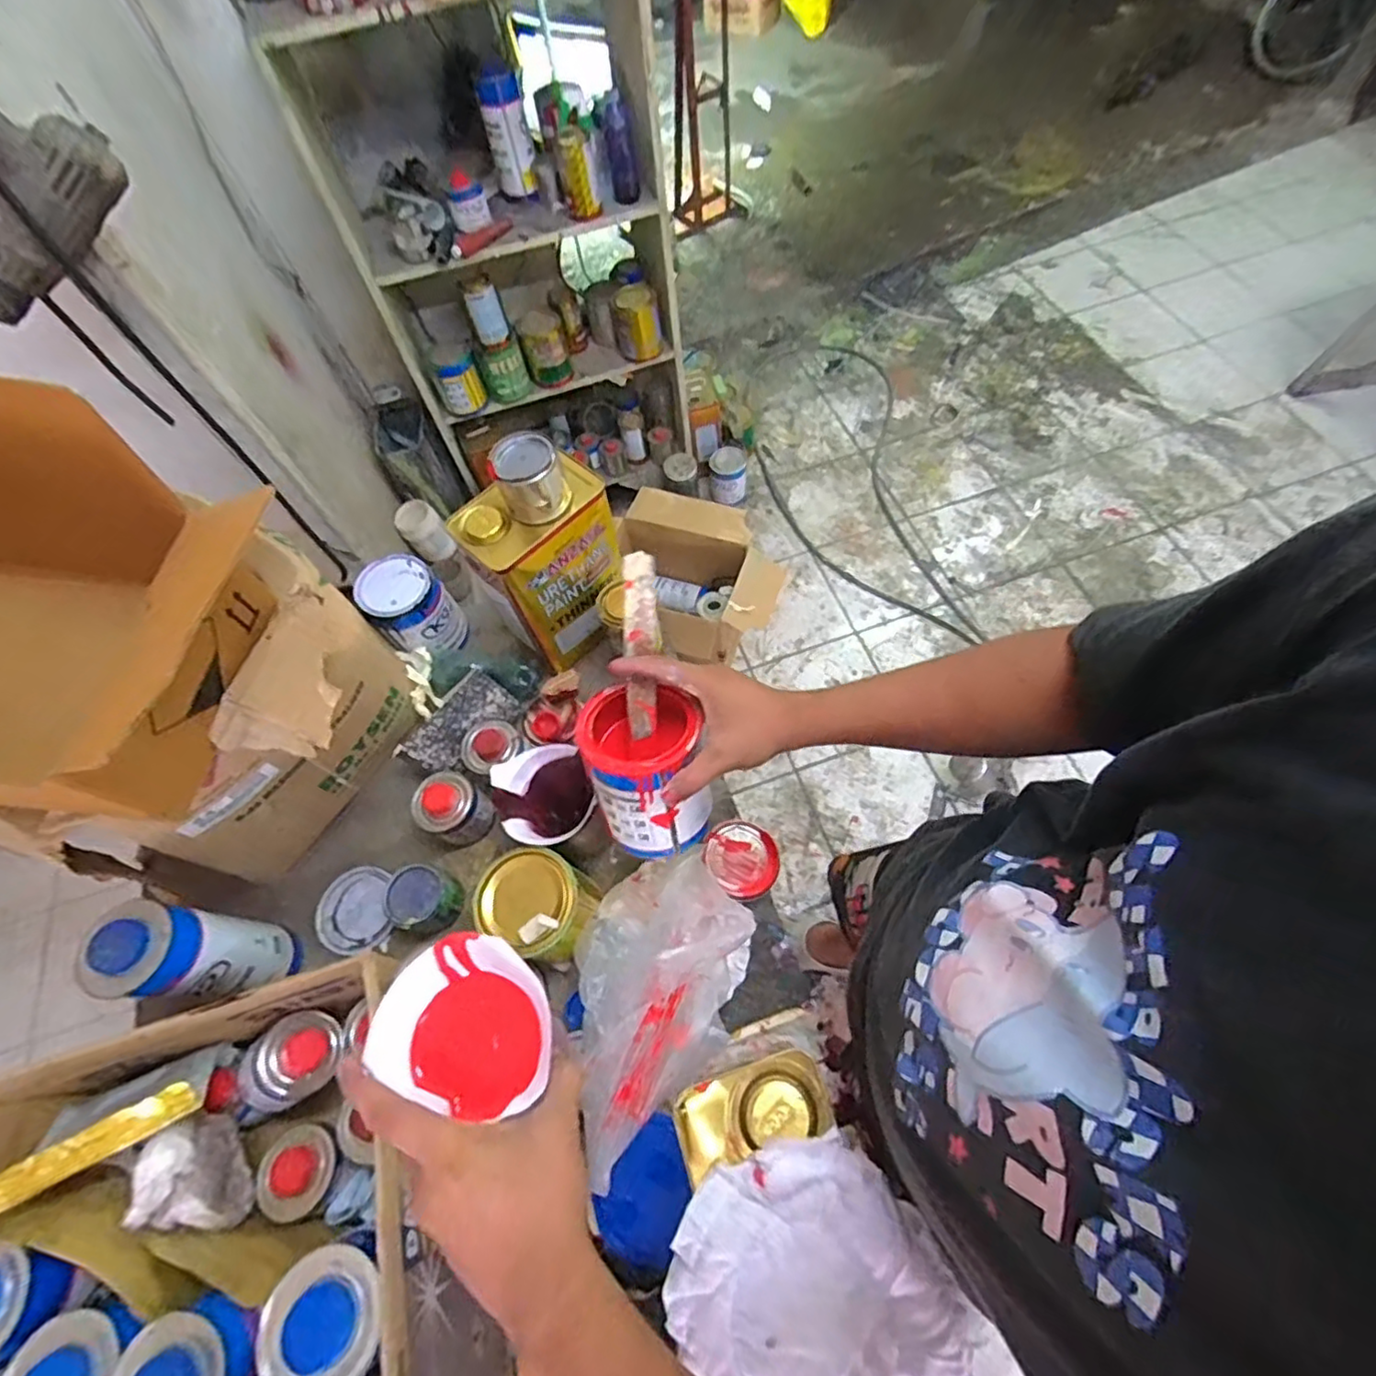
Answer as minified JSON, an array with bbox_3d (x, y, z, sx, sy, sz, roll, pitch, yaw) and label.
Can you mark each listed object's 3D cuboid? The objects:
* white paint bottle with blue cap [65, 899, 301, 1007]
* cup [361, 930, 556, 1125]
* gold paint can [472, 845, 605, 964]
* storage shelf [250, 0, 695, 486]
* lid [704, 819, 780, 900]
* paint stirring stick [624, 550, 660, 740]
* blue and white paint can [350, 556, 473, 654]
[{"bbox_3d":[-0.493,0.273,0.646,0.073,0.200,0.090,5,63,9],"label":"white paint bottle with blue cap"},{"bbox_3d":[-0.138,0.221,0.416,0.116,0.104,0.090,23,62,13],"label":"cup"},{"bbox_3d":[-0.154,0.229,0.671,0.107,0.116,0.101,-3,62,5],"label":"gold paint can"},{"bbox_3d":[-0.373,-0.952,1.487,0.632,0.961,0.376,-19,62,-4],"label":"storage shelf"},{"bbox_3d":[0.064,0.201,0.749,0.087,0.024,0.087,0,60,0],"label":"lid"},{"bbox_3d":[-0.040,-0.034,0.539,0.027,0.007,0.156,-1,103,-1],"label":"paint stirring stick"},{"bbox_3d":[-0.373,-0.104,0.863,0.098,0.115,0.095,-3,62,5],"label":"blue and white paint can"}]

